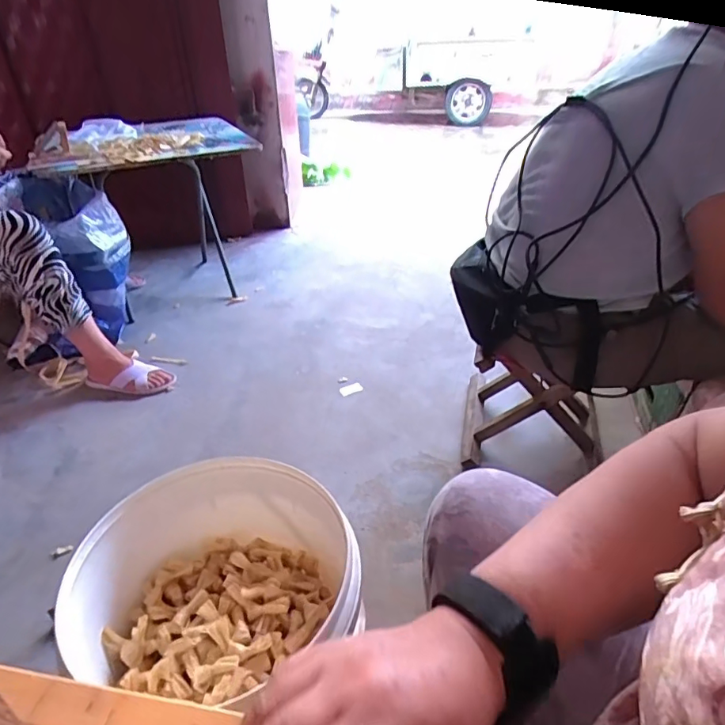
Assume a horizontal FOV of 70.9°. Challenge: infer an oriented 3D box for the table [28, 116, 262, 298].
[{"bbox_3d":[-0.651,-0.476,1.658,0.613,0.512,0.510,-13,36,-17],"label":"table"}]

